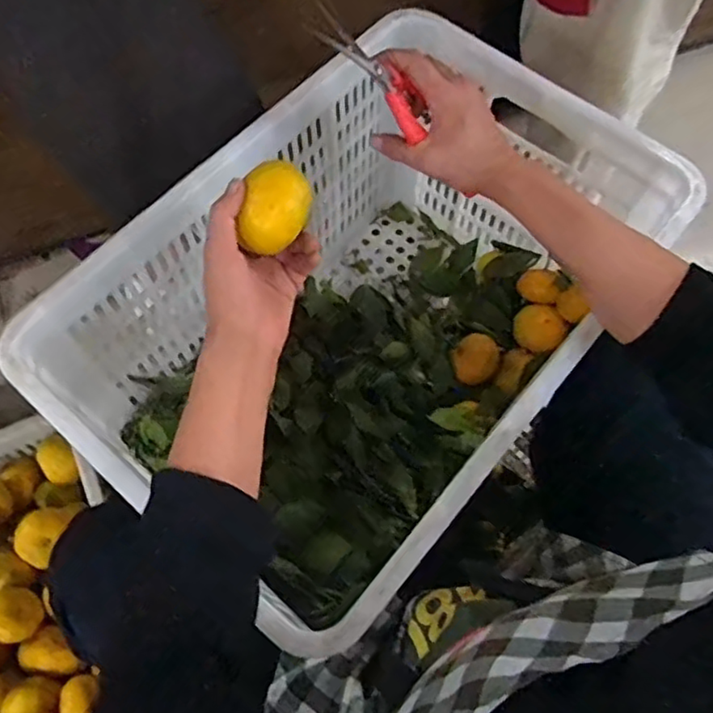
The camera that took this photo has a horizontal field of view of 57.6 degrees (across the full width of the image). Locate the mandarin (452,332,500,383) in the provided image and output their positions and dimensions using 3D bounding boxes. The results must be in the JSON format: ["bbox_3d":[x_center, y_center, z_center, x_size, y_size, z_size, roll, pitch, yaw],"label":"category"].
[{"bbox_3d":[0.136,0.006,0.749,0.050,0.042,0.053,0,66,0],"label":"mandarin"}]

